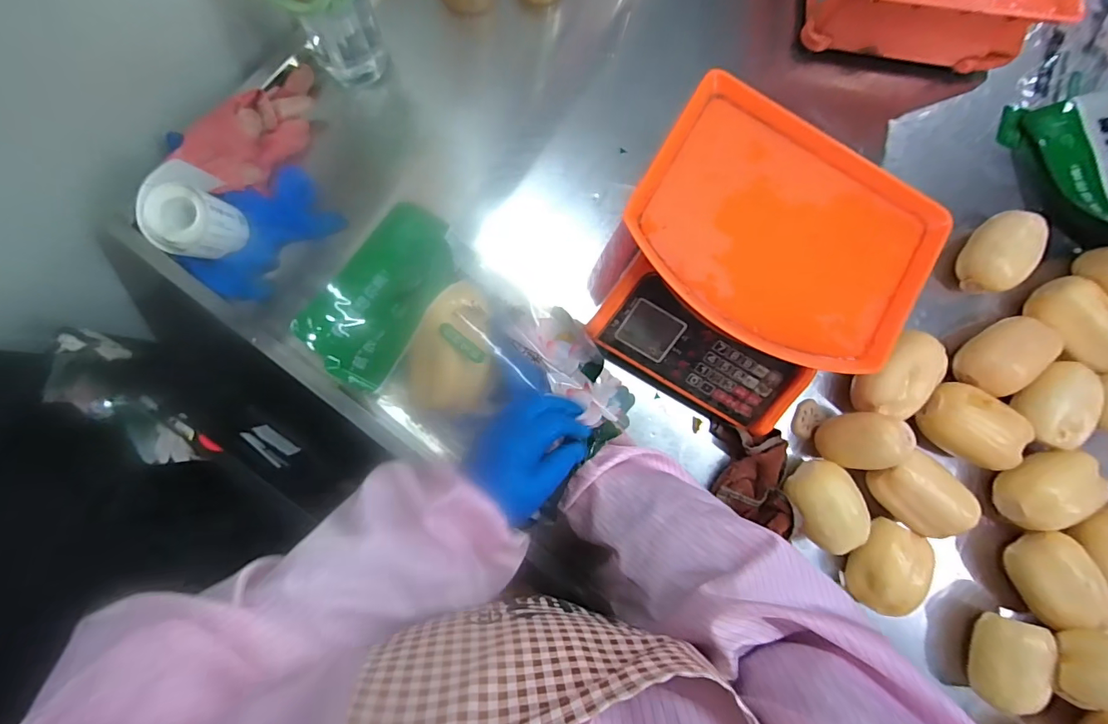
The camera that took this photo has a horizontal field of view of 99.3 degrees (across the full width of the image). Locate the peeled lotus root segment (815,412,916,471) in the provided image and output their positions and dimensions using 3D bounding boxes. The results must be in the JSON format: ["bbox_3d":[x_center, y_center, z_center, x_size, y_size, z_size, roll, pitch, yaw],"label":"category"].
[{"bbox_3d":[0.344,0.089,0.530,0.068,0.086,0.062,9,84,-4],"label":"peeled lotus root segment"}]

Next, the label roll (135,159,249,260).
[{"bbox_3d":[-0.369,-0.151,0.487,0.068,0.068,0.089,11,84,-4],"label":"label roll"}]

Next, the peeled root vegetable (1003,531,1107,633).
[{"bbox_3d":[0.582,0.249,0.541,0.067,0.054,0.101,0,85,-5],"label":"peeled root vegetable"}]

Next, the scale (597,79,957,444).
[{"bbox_3d":[0.207,-0.095,0.504,0.290,0.108,0.286,29,83,-2],"label":"scale"}]

